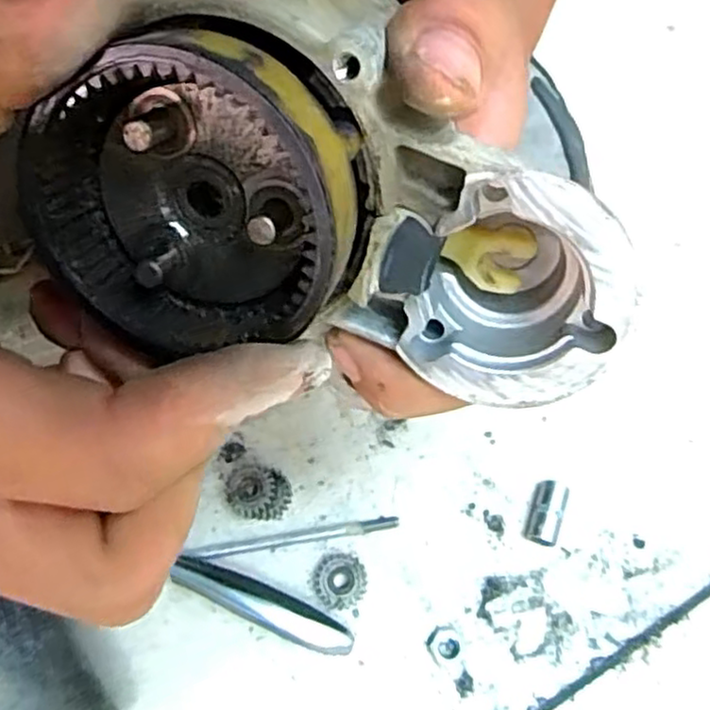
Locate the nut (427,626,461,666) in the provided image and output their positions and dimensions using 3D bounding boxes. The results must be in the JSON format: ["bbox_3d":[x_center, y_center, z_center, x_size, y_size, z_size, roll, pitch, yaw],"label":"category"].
[{"bbox_3d":[0.035,0.113,0.276,0.013,0.004,0.013,0,66,1],"label":"nut"}]

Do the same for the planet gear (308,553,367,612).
[{"bbox_3d":[-0.007,0.092,0.284,0.021,0.007,0.021,0,66,1],"label":"planet gear"}]

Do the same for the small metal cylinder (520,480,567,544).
[{"bbox_3d":[0.079,0.065,0.293,0.013,0.011,0.026,19,67,9],"label":"small metal cylinder"}]

